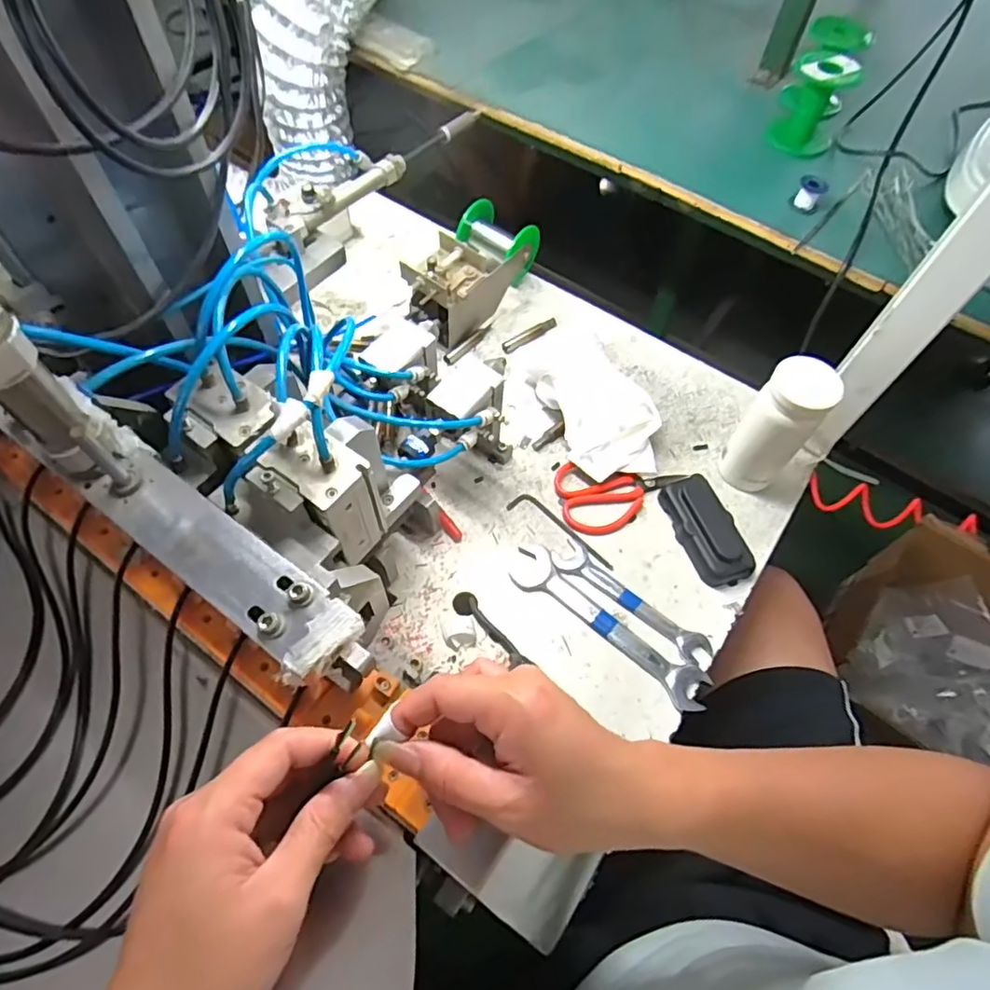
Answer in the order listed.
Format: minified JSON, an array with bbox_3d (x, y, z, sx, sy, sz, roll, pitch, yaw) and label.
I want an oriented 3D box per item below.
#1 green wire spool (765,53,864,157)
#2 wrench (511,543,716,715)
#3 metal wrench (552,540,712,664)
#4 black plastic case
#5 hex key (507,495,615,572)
[{"bbox_3d":[0.336,-0.412,0.622,0.066,0.087,0.071,21,61,9],"label":"green wire spool"},{"bbox_3d":[0.095,0.110,0.513,0.196,0.012,0.038,37,65,17],"label":"wrench"},{"bbox_3d":[0.120,0.094,0.523,0.153,0.007,0.030,38,65,17],"label":"metal wrench"},{"bbox_3d":[0.198,0.032,0.550,0.053,0.025,0.104,-12,62,-10],"label":"black plastic case"},{"bbox_3d":[0.065,0.032,0.556,0.115,0.004,0.023,31,63,14],"label":"hex key"}]

